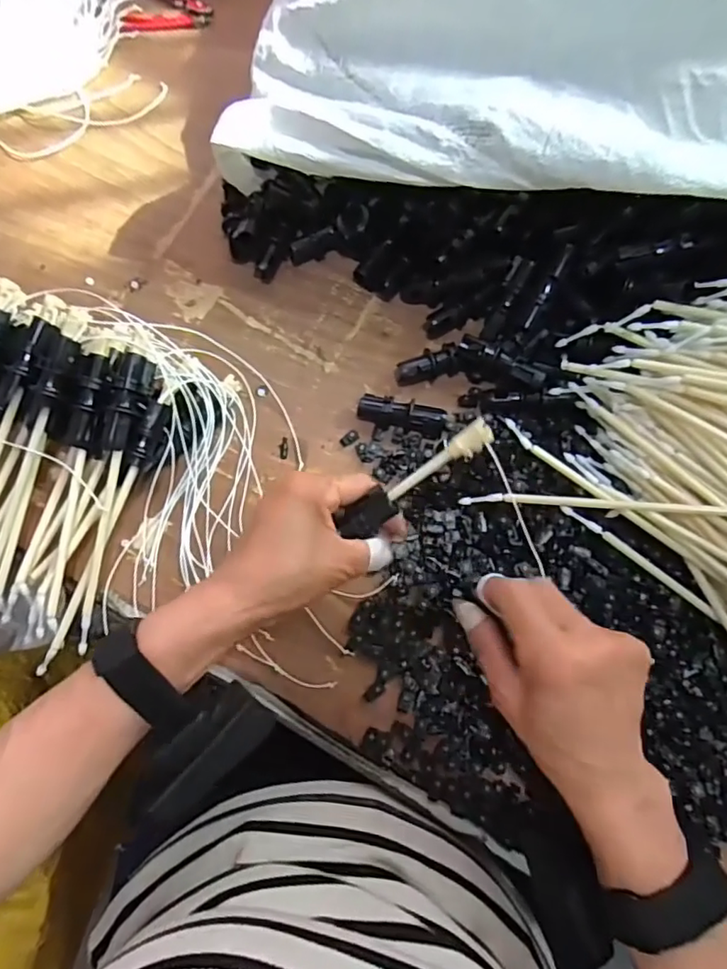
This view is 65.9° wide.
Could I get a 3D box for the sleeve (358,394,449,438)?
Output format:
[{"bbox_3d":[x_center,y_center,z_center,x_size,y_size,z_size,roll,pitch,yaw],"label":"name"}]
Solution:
[{"bbox_3d":[0.029,-0.054,0.429,0.066,0.016,0.023,15,78,3],"label":"sleeve"}]

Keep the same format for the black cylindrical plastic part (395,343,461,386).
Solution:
[{"bbox_3d":[0.050,-0.093,0.442,0.050,0.021,0.021,-16,78,-4],"label":"black cylindrical plastic part"}]

